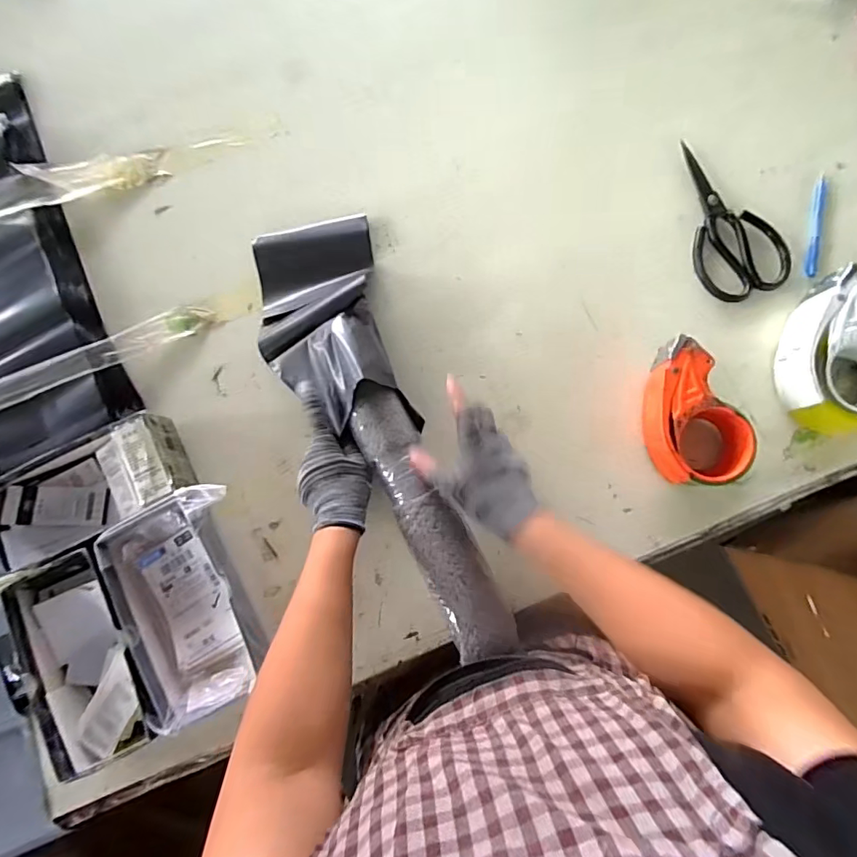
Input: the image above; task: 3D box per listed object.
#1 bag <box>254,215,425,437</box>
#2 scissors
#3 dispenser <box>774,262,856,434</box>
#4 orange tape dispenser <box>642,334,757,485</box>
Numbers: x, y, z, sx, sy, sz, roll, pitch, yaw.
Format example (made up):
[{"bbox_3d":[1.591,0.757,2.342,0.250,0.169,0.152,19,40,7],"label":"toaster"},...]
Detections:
[{"bbox_3d":[-0.121,-0.121,0.576,0.154,0.080,0.262,-14,81,2],"label":"bag"},{"bbox_3d":[0.363,-0.260,0.605,0.103,0.006,0.207,-18,81,1],"label":"scissors"},{"bbox_3d":[0.447,-0.083,0.545,0.096,0.059,0.175,-11,81,2],"label":"dispenser"},{"bbox_3d":[0.283,-0.013,0.545,0.091,0.056,0.156,-26,80,0],"label":"orange tape dispenser"}]

